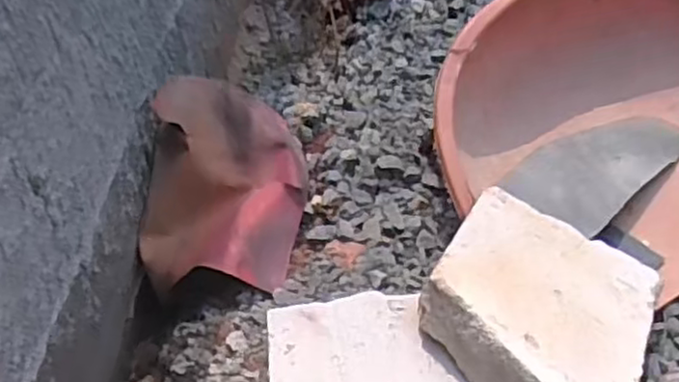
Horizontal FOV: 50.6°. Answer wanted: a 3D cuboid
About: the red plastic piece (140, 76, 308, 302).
[{"bbox_3d":[-0.158,-0.004,0.937,0.217,0.143,0.254,2,50,3],"label":"red plastic piece"}]

